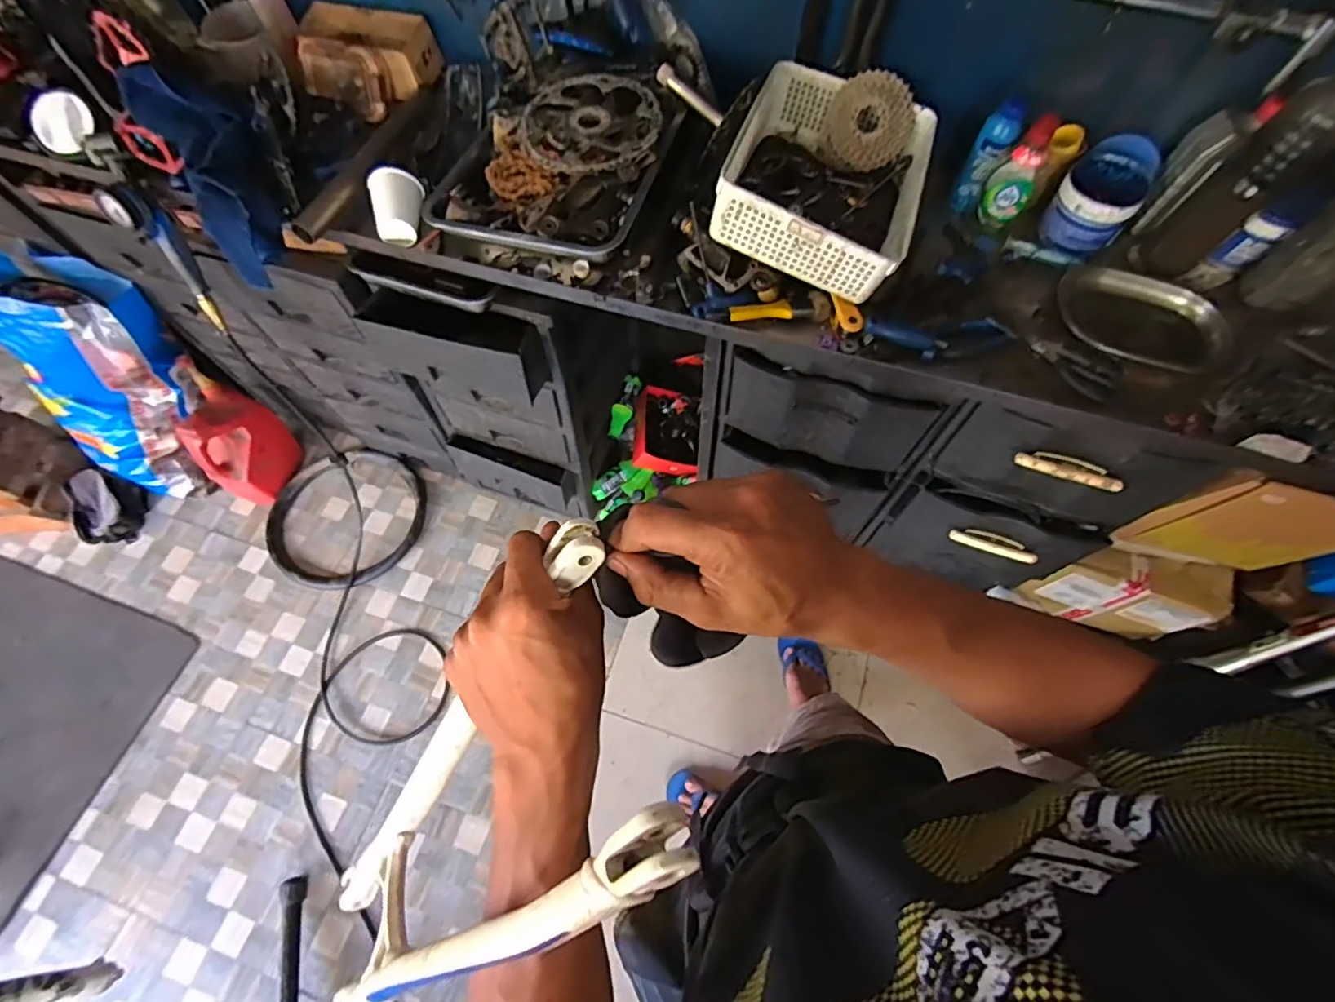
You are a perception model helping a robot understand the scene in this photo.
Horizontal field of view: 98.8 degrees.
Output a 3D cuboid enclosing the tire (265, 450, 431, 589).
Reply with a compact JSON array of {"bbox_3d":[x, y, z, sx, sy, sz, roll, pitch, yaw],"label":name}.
[{"bbox_3d":[-0.904,0.034,1.586,0.436,0.058,0.397,1,64,-3],"label":"tire"}]

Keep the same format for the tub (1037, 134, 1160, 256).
[{"bbox_3d":[0.601,-0.422,0.803,0.101,0.123,0.105,0,65,1],"label":"tub"}]

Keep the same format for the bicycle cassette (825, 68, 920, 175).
[{"bbox_3d":[0.292,-0.548,0.828,0.120,0.117,0.037,20,29,3],"label":"bicycle cassette"}]

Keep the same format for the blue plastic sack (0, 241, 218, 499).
[{"bbox_3d":[-1.339,-0.256,1.373,0.293,0.629,0.197,-3,40,-5],"label":"blue plastic sack"}]

